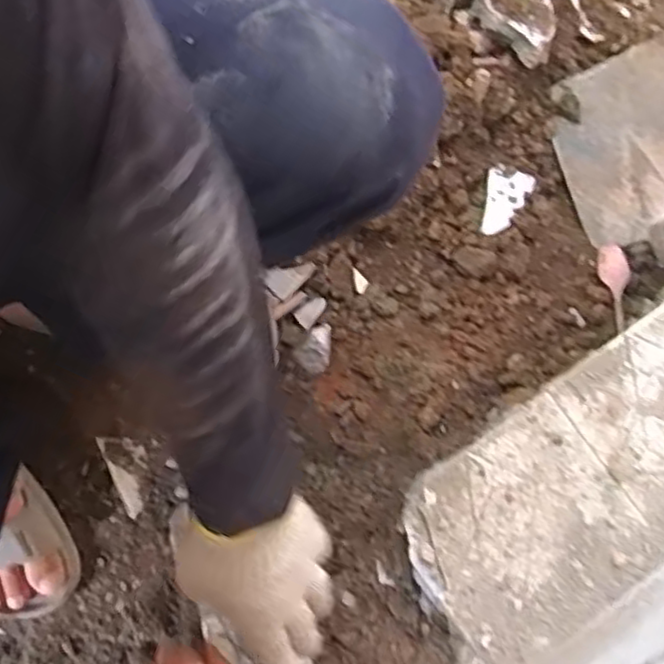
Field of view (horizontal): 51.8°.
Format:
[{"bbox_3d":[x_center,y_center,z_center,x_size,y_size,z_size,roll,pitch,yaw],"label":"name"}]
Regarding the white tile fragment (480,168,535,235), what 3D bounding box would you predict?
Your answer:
[{"bbox_3d":[0.205,-0.149,0.796,0.056,0.004,0.076,9,85,-10],"label":"white tile fragment"}]

